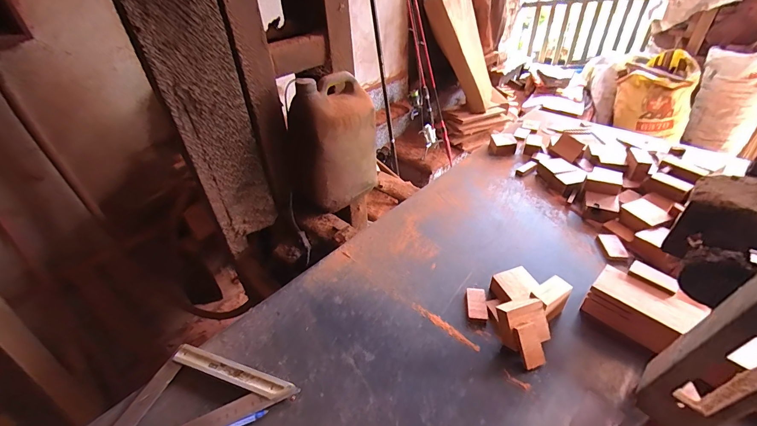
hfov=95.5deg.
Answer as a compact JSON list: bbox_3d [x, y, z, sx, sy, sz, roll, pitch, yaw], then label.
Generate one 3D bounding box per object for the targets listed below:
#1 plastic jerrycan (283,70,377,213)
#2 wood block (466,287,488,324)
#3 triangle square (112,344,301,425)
[{"bbox_3d":[-0.104,-0.150,0.762,0.128,0.260,0.188,19,43,26],"label":"plastic jerrycan"},{"bbox_3d":[0.149,0.140,0.524,0.029,0.012,0.055,2,38,7],"label":"wood block"},{"bbox_3d":[-0.244,0.228,0.431,0.248,0.014,0.121,-19,40,-19],"label":"triangle square"}]

